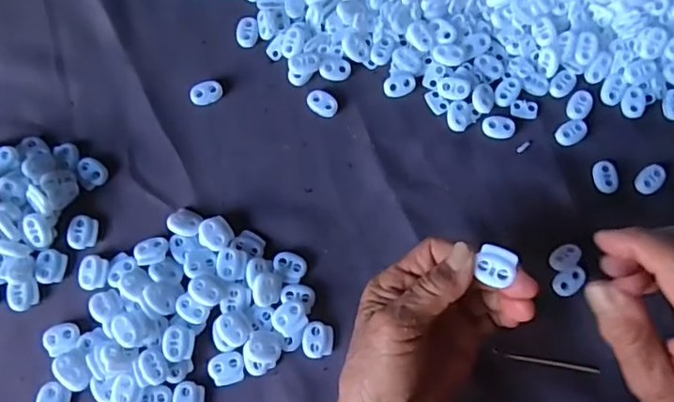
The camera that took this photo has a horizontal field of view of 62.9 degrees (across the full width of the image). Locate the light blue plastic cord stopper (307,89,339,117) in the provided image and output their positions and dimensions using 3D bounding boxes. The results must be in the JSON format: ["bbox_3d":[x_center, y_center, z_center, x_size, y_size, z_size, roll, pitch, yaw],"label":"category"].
[{"bbox_3d":[-0.010,-0.068,0.387,0.022,0.004,0.016,35,79,8],"label":"light blue plastic cord stopper"}]

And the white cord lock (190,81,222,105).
[{"bbox_3d":[-0.091,-0.075,0.386,0.022,0.007,0.014,-22,78,-6],"label":"white cord lock"}]

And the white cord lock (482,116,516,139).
[{"bbox_3d":[0.112,-0.051,0.382,0.022,0.004,0.016,7,76,1],"label":"white cord lock"}]

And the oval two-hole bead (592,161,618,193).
[{"bbox_3d":[0.182,-0.017,0.372,0.015,0.004,0.022,-5,76,-1],"label":"oval two-hole bead"}]

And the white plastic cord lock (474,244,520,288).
[{"bbox_3d":[0.079,0.032,0.273,0.018,0.006,0.017,17,77,4],"label":"white plastic cord lock"}]

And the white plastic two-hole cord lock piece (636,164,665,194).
[{"bbox_3d":[0.212,-0.015,0.371,0.015,0.004,0.022,41,80,9],"label":"white plastic two-hole cord lock piece"}]

